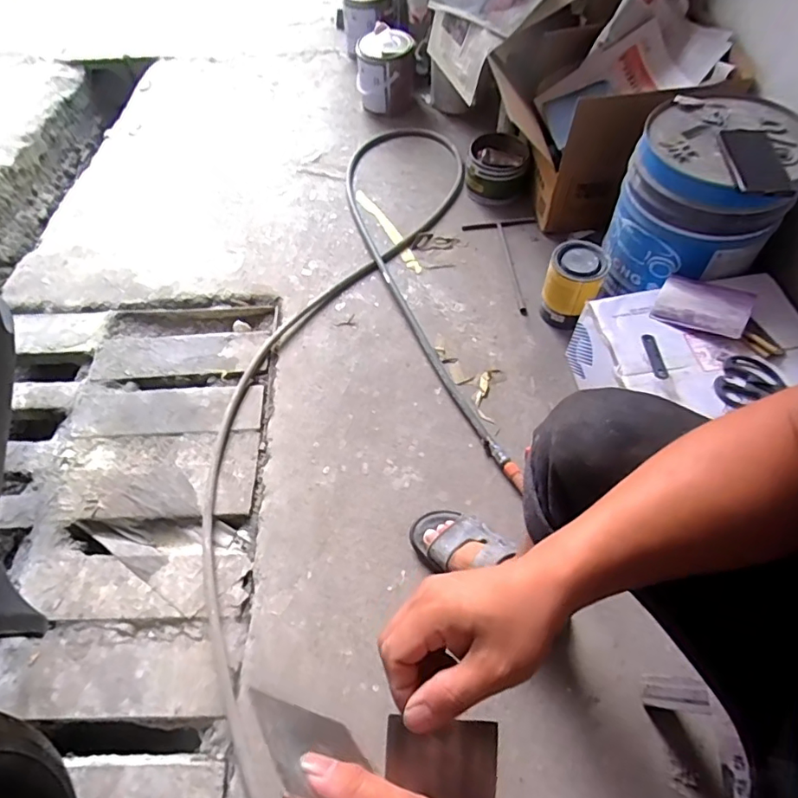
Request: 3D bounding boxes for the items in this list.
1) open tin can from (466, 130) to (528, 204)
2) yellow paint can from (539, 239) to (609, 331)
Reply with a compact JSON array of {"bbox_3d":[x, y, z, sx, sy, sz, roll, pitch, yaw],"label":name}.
[{"bbox_3d":[0.242,-0.570,1.282,0.147,0.102,0.160,-1,56,2],"label":"open tin can"},{"bbox_3d":[0.346,-0.226,1.043,0.102,0.146,0.107,-1,56,2],"label":"yellow paint can"}]

